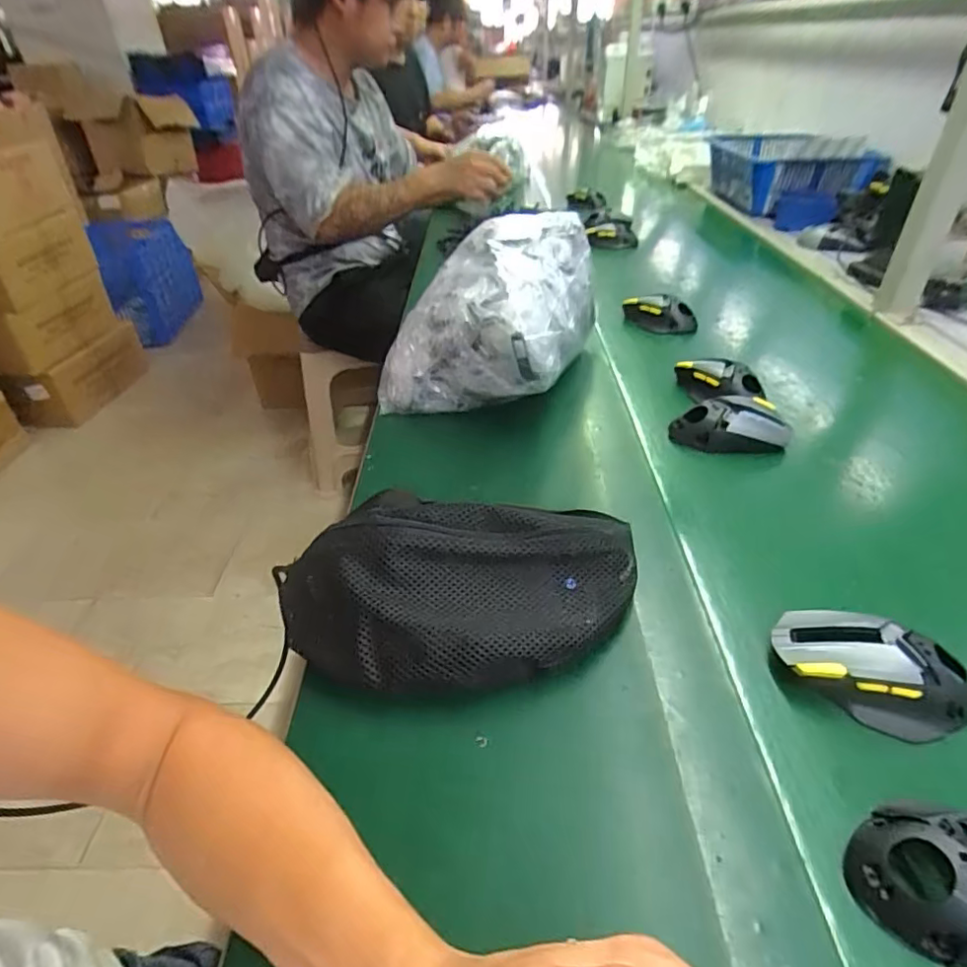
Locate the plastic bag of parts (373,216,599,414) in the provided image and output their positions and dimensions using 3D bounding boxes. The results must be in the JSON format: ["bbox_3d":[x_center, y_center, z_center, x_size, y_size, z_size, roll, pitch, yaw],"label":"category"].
[{"bbox_3d":[0.019,-0.196,0.689,0.210,0.191,0.230,16,41,24],"label":"plastic bag of parts"}]

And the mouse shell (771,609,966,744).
[{"bbox_3d":[0.254,0.125,0.373,0.117,0.046,0.059,16,41,23],"label":"mouse shell"}]

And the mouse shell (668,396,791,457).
[{"bbox_3d":[0.261,-0.060,0.599,0.117,0.038,0.065,1,38,6],"label":"mouse shell"}]

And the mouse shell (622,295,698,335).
[{"bbox_3d":[0.260,-0.246,0.844,0.108,0.059,0.030,12,40,20],"label":"mouse shell"}]

